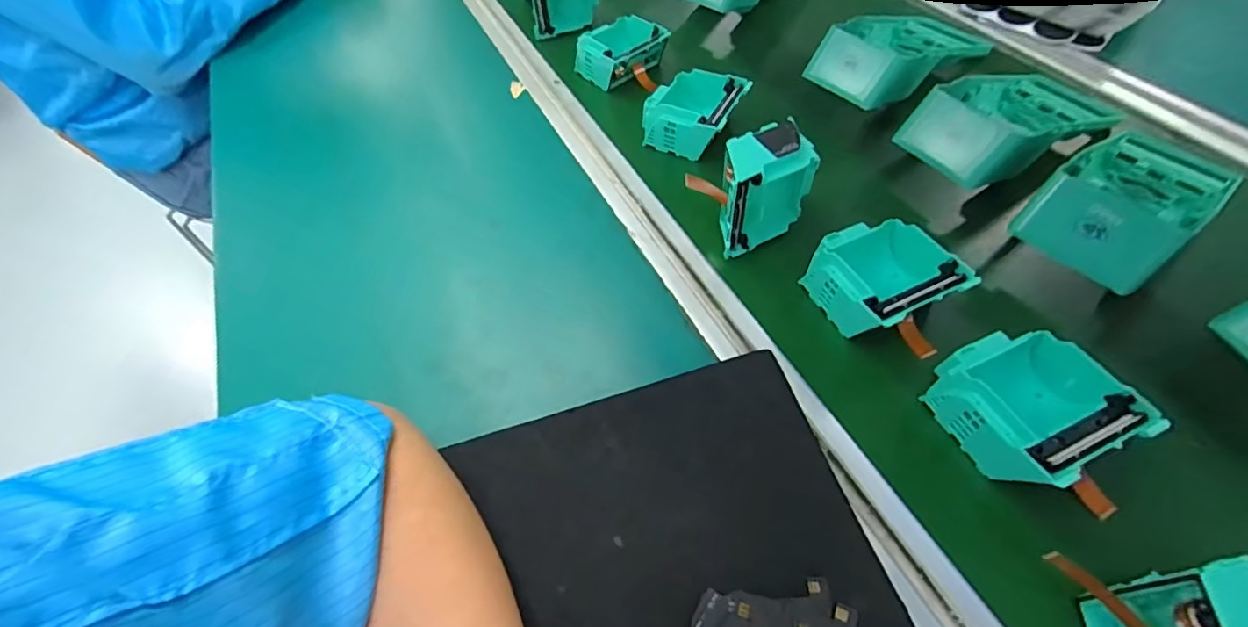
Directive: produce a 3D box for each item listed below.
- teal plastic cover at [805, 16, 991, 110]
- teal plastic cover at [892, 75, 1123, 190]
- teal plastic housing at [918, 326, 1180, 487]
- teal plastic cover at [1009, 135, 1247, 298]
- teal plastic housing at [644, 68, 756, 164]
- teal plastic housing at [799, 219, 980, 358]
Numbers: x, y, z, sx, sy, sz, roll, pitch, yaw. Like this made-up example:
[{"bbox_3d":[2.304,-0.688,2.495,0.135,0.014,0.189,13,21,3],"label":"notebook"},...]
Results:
[{"bbox_3d":[0.254,-0.246,0.495,0.172,0.047,0.090,-31,58,-20],"label":"teal plastic cover"},{"bbox_3d":[0.312,-0.165,0.428,0.182,0.045,0.098,-25,56,-16],"label":"teal plastic cover"},{"bbox_3d":[0.221,0.049,0.289,0.076,0.036,0.080,-18,54,-12],"label":"teal plastic housing"},{"bbox_3d":[0.360,-0.088,0.370,0.184,0.045,0.084,-32,58,-21],"label":"teal plastic cover"},{"bbox_3d":[0.061,-0.178,0.472,0.079,0.039,0.076,24,57,19],"label":"teal plastic housing"},{"bbox_3d":[0.168,-0.021,0.341,0.071,0.040,0.087,-22,55,-14],"label":"teal plastic housing"}]

